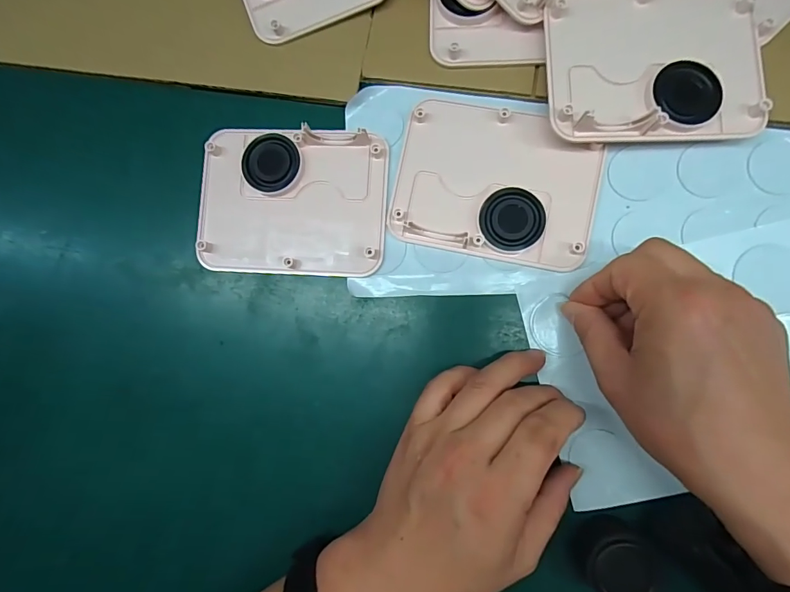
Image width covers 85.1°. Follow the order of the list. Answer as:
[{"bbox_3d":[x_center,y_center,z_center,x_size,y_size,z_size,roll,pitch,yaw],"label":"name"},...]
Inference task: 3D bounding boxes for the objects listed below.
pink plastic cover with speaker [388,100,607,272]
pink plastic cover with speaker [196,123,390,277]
[{"bbox_3d":[0.065,-0.073,0.273,0.124,0.007,0.095,11,83,7],"label":"pink plastic cover with speaker"},{"bbox_3d":[-0.069,-0.063,0.285,0.125,0.015,0.095,4,83,6],"label":"pink plastic cover with speaker"}]

